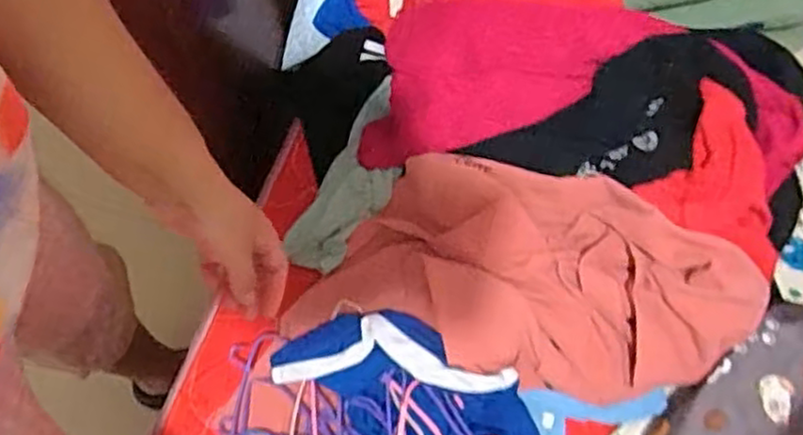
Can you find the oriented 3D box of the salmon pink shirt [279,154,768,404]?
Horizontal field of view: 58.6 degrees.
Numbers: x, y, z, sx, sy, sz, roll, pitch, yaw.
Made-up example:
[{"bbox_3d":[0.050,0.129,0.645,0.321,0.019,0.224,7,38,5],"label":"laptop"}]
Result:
[{"bbox_3d":[0.118,0.063,0.775,0.466,0.173,0.204,15,70,8],"label":"salmon pink shirt"}]

